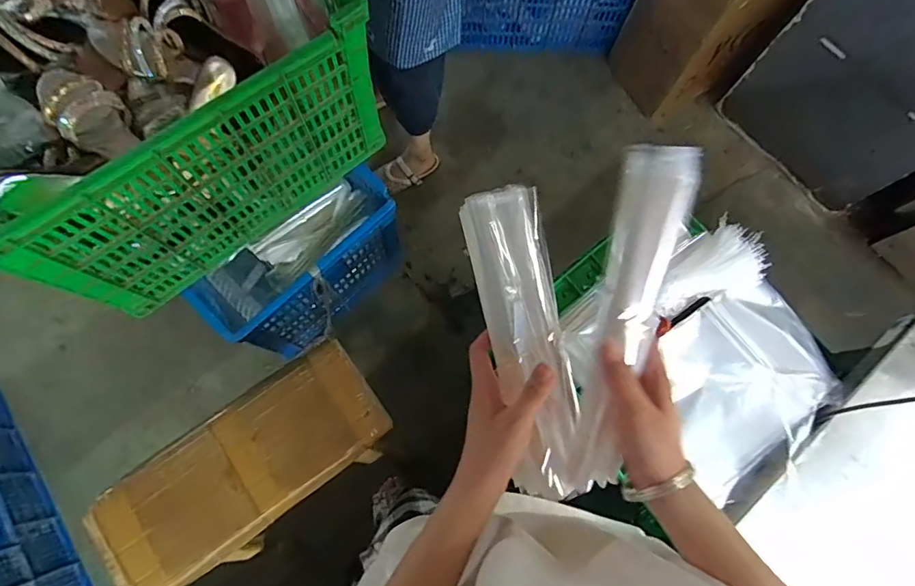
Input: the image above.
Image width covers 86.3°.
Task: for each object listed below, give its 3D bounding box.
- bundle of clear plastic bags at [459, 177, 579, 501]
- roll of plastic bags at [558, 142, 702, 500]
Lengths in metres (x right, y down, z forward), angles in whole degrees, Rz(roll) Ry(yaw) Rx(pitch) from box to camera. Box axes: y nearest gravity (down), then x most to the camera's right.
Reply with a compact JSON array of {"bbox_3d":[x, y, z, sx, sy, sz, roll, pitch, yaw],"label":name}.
[{"bbox_3d":[0.063,0.039,0.425,0.066,0.030,0.261,-13,90,-5],"label":"bundle of clear plastic bags"},{"bbox_3d":[0.132,0.028,0.384,0.055,0.027,0.286,12,99,2],"label":"roll of plastic bags"}]

